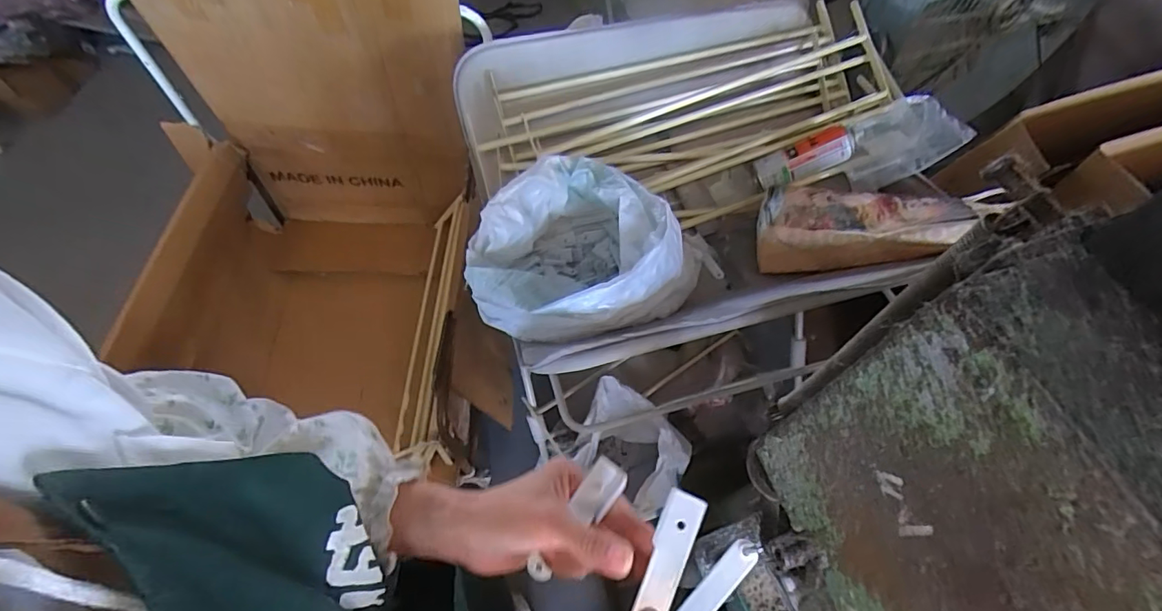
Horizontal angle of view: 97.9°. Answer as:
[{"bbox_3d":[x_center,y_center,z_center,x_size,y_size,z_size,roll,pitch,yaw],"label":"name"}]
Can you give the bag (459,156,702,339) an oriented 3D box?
[{"bbox_3d":[-0.012,-0.059,0.721,0.264,0.195,0.262,-36,66,-21],"label":"bag"}]

